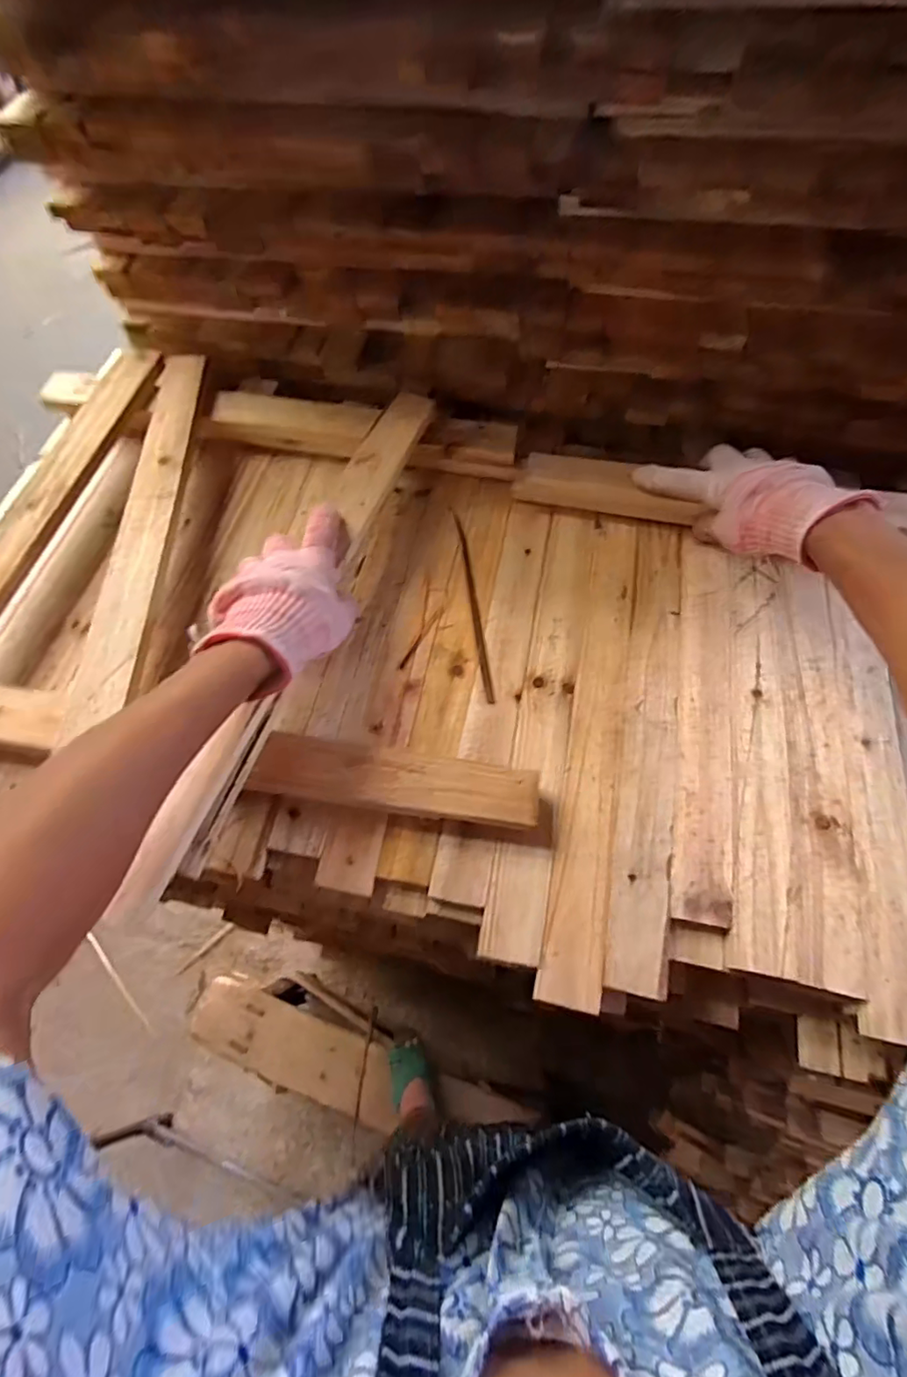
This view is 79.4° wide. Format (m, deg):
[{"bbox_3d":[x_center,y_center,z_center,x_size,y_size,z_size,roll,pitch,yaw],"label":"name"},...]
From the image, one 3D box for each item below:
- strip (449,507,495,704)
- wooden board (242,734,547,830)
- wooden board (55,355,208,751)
[{"bbox_3d":[0.018,-0.084,0.502,0.009,0.007,0.211,-7,60,-3],"label":"strip"},{"bbox_3d":[-0.043,0.067,0.400,0.207,0.010,0.042,8,74,2],"label":"wooden board"},{"bbox_3d":[-0.275,-0.162,0.492,0.048,0.025,0.413,-2,60,0],"label":"wooden board"}]

